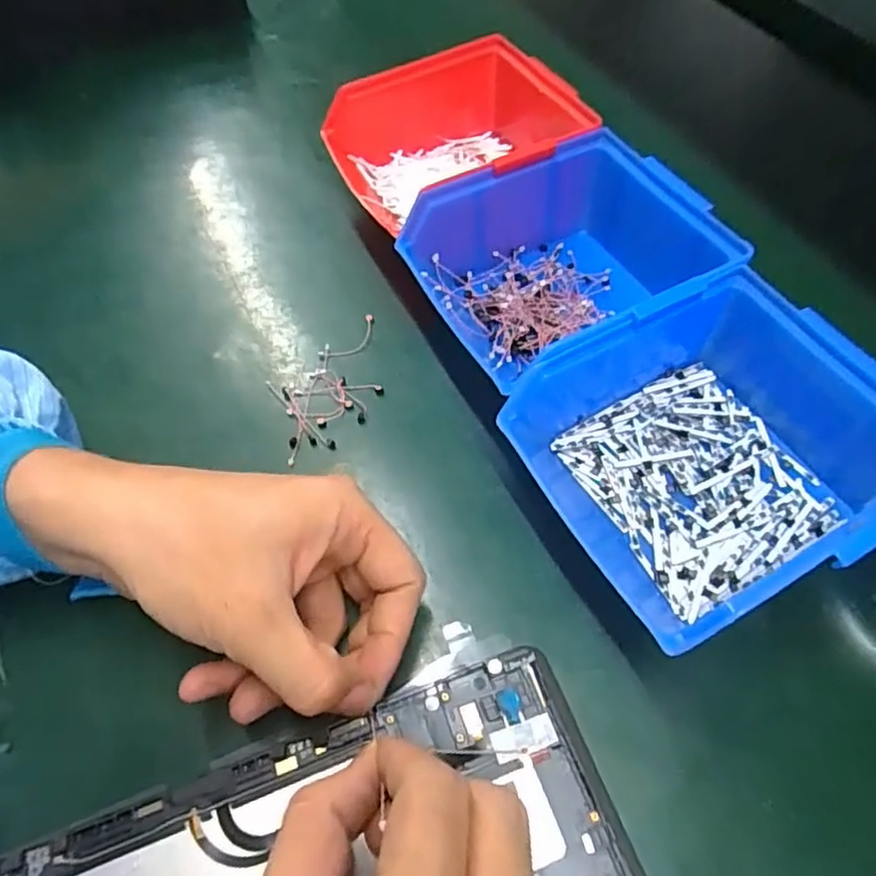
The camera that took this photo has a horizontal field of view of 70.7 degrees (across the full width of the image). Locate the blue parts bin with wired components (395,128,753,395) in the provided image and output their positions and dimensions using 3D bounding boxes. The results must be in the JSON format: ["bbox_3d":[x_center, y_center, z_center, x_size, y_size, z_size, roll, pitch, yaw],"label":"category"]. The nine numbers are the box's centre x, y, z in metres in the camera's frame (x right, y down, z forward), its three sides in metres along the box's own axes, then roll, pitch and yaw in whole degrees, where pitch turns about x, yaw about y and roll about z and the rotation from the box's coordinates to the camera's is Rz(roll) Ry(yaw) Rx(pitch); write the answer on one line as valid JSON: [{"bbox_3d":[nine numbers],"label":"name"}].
[{"bbox_3d":[0.067,-0.085,0.329,0.143,0.078,0.120,-22,60,-14],"label":"blue parts bin with wired components"}]

